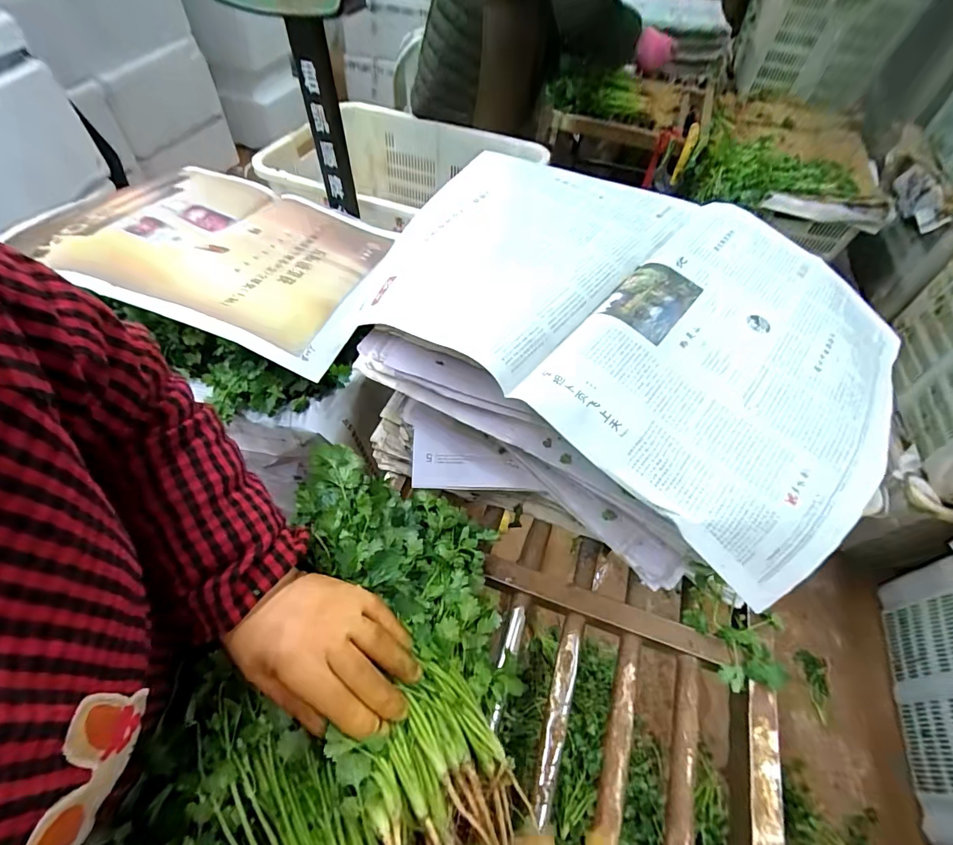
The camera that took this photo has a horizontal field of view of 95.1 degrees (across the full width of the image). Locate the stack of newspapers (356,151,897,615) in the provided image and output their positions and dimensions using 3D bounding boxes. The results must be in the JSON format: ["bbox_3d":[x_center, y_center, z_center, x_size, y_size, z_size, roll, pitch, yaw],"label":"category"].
[{"bbox_3d":[0.134,-0.069,0.490,0.469,0.202,0.381,28,57,14],"label":"stack of newspapers"}]

